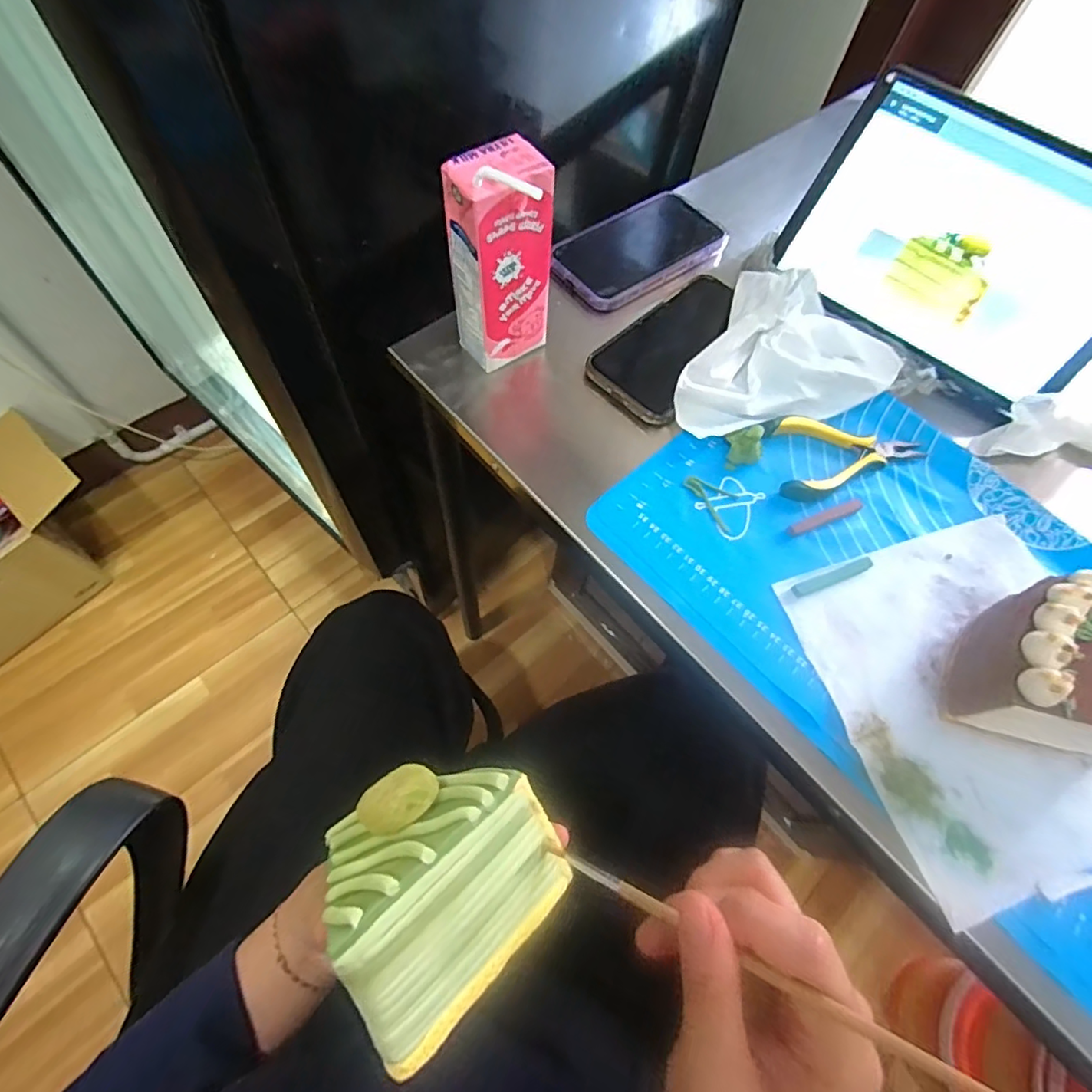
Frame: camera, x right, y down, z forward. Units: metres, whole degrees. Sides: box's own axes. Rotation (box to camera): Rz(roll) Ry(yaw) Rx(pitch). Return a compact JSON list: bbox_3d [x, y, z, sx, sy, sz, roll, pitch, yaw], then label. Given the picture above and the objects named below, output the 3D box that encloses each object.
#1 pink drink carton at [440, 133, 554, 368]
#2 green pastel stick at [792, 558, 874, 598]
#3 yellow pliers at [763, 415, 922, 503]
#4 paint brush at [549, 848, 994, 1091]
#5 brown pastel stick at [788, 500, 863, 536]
[{"bbox_3d":[-0.030,-0.181,0.365,0.058,0.140,0.036,-29,71,-15],"label":"pink drink carton"},{"bbox_3d":[0.185,0.020,0.355,0.059,0.004,0.008,-20,69,-12],"label":"green pastel stick"},{"bbox_3d":[0.215,-0.068,0.394,0.114,0.014,0.061,-8,67,-7],"label":"yellow pliers"},{"bbox_3d":[0.063,0.131,0.175,0.155,0.004,0.005,7,60,40],"label":"paint brush"},{"bbox_3d":[0.188,-0.019,0.370,0.061,0.004,0.009,-21,69,-12],"label":"brown pastel stick"}]

